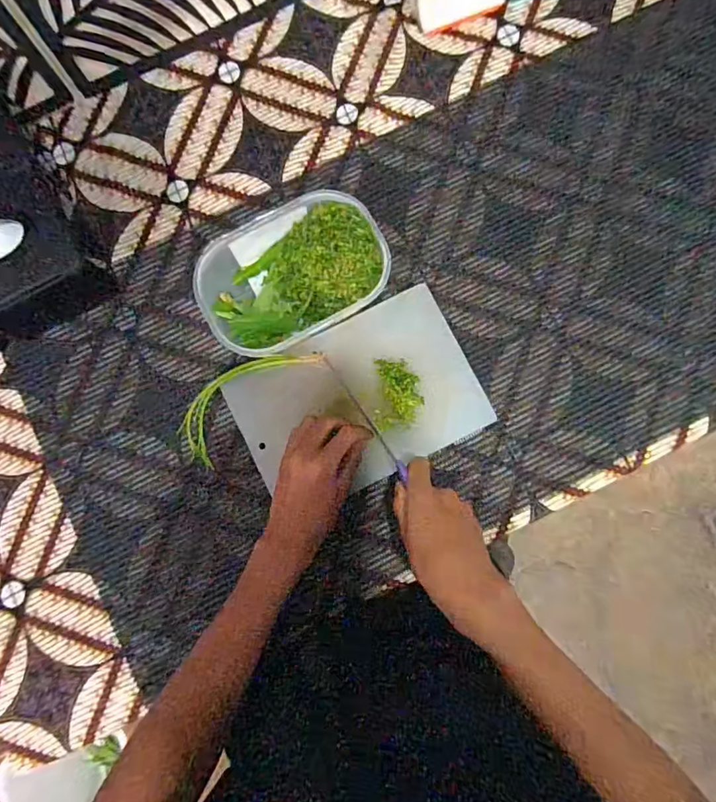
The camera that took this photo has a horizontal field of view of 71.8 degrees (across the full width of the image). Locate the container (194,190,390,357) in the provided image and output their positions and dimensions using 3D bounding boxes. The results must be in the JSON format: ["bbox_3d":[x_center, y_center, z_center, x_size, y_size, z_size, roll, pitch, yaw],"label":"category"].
[{"bbox_3d":[-0.067,-0.129,0.520,0.185,0.058,0.133,-31,83,-2],"label":"container"}]

